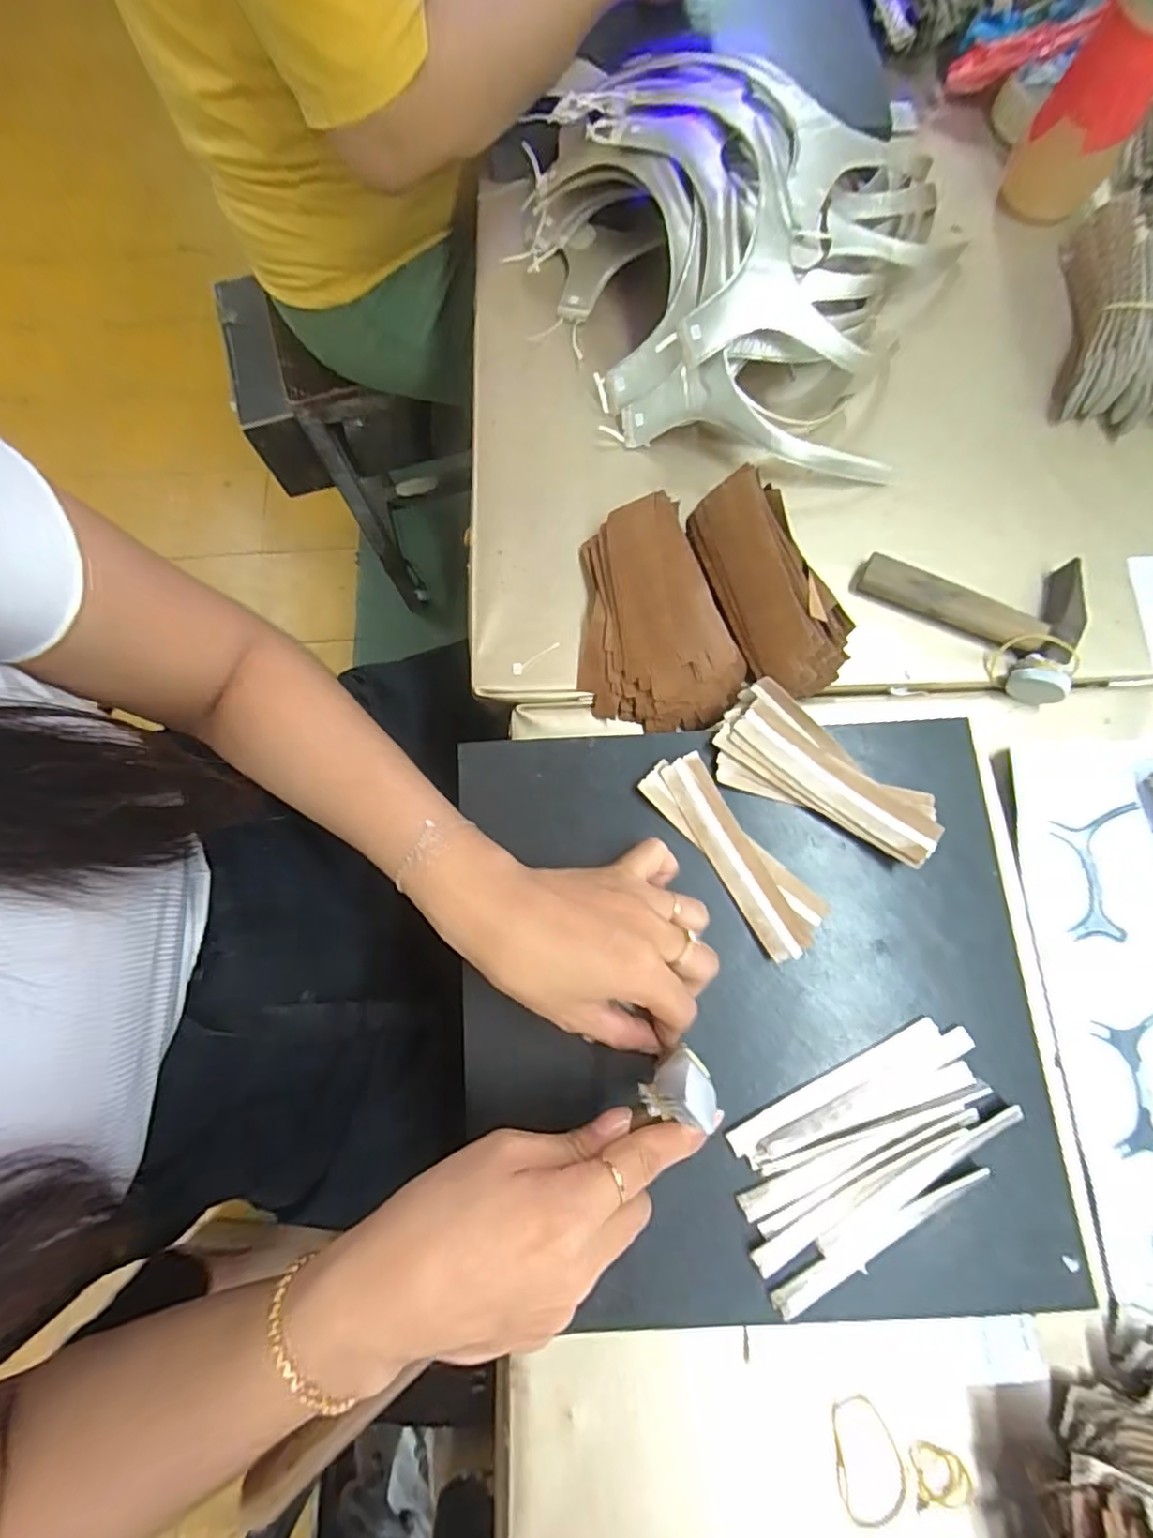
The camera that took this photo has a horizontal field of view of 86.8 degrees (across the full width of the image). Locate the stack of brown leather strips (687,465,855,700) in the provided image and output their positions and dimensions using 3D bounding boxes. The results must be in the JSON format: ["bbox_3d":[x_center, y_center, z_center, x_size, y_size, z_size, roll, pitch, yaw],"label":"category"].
[{"bbox_3d":[0.116,-0.112,0.371,0.064,0.054,0.136,-29,79,-5],"label":"stack of brown leather strips"}]

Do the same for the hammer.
[{"bbox_3d":[0.245,-0.106,0.381,0.128,0.025,0.086,24,79,6],"label":"hammer"}]

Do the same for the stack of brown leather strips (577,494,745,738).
[{"bbox_3d":[0.039,-0.092,0.372,0.084,0.046,0.141,-19,78,-3],"label":"stack of brown leather strips"}]

